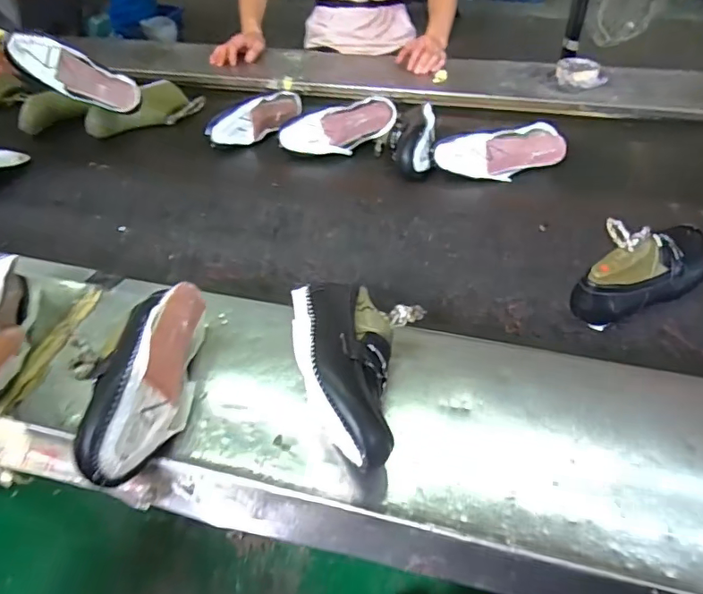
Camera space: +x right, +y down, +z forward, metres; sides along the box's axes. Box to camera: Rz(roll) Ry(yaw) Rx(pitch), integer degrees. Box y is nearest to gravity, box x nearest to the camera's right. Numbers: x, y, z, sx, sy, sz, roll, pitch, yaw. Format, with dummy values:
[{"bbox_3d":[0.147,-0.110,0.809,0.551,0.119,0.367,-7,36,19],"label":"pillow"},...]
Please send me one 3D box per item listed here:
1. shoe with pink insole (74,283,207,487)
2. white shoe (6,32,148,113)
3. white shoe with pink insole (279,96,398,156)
[{"bbox_3d":[-0.202,0.079,0.513,0.074,0.095,0.222,3,44,6],"label":"shoe with pink insole"},{"bbox_3d":[-0.497,-0.403,0.928,0.212,0.075,0.066,21,37,-27],"label":"white shoe"},{"bbox_3d":[-0.025,-0.323,0.984,0.226,0.082,0.051,-7,44,-5],"label":"white shoe with pink insole"}]

